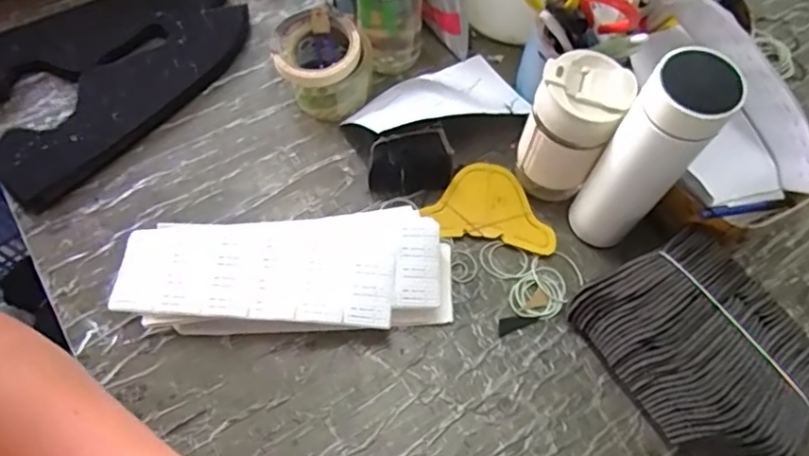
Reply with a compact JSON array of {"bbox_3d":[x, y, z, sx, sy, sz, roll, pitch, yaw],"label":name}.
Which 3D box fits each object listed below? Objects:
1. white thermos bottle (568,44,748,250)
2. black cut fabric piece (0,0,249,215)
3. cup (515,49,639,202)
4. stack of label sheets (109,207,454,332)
[{"bbox_3d":[0.206,-0.056,0.515,0.063,0.225,0.065,33,68,13],"label":"white thermos bottle"},{"bbox_3d":[-0.338,-0.192,0.678,0.320,0.030,0.233,-37,71,-17],"label":"black cut fabric piece"},{"bbox_3d":[0.159,-0.097,0.573,0.076,0.146,0.073,0,65,-1],"label":"cup"},{"bbox_3d":[-0.111,0.043,0.564,0.311,0.050,0.115,-2,65,-2],"label":"stack of label sheets"}]

